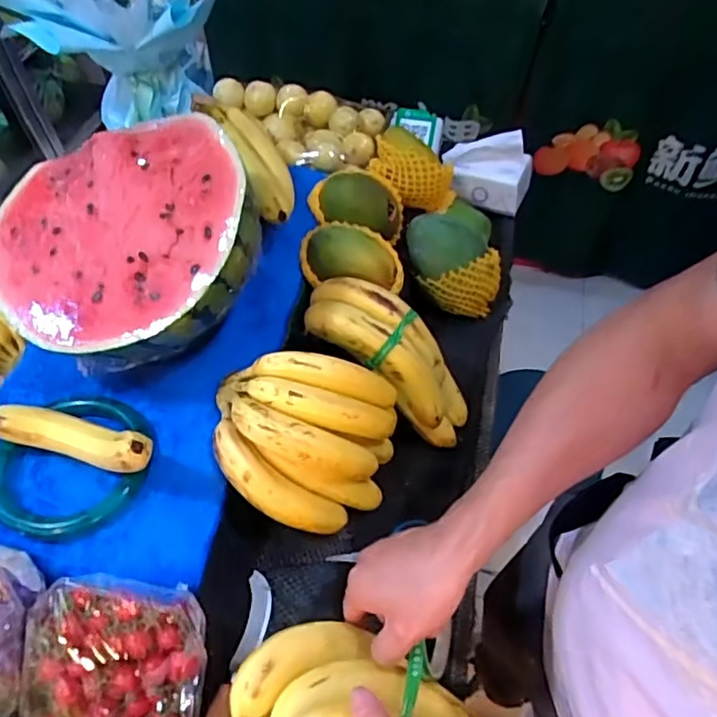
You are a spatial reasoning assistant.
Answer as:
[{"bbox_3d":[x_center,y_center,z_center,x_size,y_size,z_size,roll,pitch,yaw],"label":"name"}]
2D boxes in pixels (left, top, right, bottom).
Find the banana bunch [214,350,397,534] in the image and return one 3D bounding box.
[{"bbox_3d":[-0.047,0.082,0.583,0.179,0.092,0.164,6,78,-31],"label":"banana bunch"}]

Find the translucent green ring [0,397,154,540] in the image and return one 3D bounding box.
[{"bbox_3d":[-0.265,0.095,0.540,0.137,0.015,0.138,0,54,0],"label":"translucent green ring"}]

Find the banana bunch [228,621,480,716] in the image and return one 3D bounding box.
[{"bbox_3d":[0.002,0.264,0.444,0.191,0.097,0.123,-4,54,-3],"label":"banana bunch"}]

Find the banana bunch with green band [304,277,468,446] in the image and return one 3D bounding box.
[{"bbox_3d":[0.046,0.006,0.684,0.244,0.083,0.093,46,58,-16],"label":"banana bunch with green band"}]

